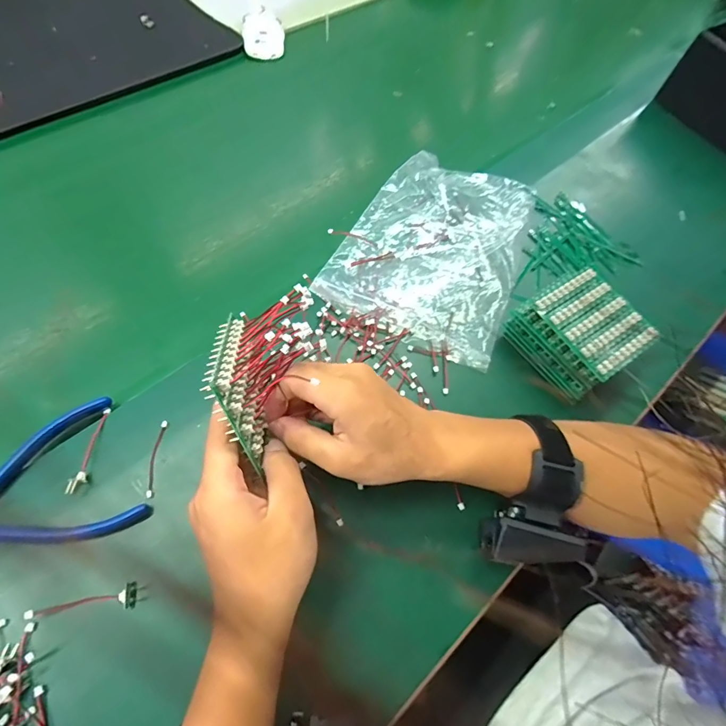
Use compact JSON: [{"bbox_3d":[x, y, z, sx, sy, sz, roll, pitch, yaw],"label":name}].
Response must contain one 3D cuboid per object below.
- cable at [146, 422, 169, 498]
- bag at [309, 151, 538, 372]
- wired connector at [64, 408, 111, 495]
[{"bbox_3d":[-0.158,0.072,0.320,0.008,0.005,0.057,3,61,-3],"label":"cable"},{"bbox_3d":[0.079,-0.125,0.437,0.170,0.020,0.234,23,62,8],"label":"bag"},{"bbox_3d":[-0.204,0.063,0.316,0.011,0.010,0.067,5,61,-2],"label":"wired connector"}]

